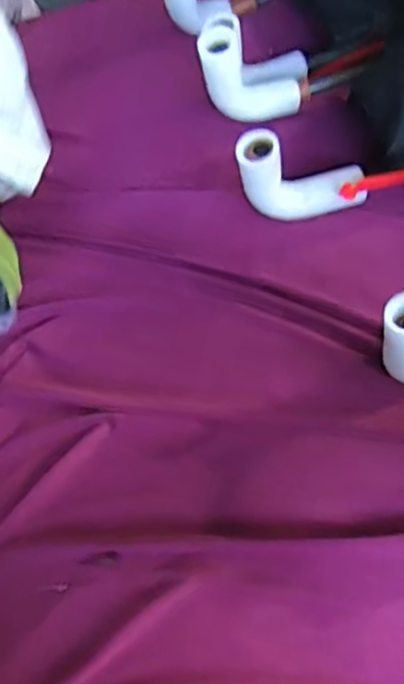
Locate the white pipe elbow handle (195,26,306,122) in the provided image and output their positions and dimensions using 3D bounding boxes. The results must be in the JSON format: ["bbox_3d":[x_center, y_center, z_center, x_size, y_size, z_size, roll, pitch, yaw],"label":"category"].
[{"bbox_3d":[0.059,-0.348,0.914,0.093,0.205,0.055,-37,57,30],"label":"white pipe elbow handle"}]

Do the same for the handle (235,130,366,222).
[{"bbox_3d":[0.128,-0.216,0.847,0.186,0.155,0.054,-14,62,-5],"label":"handle"}]

